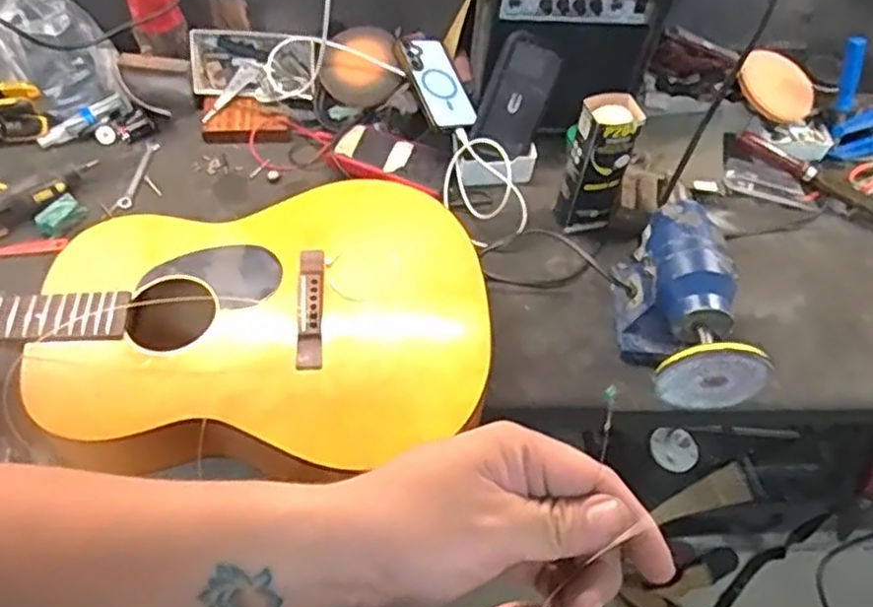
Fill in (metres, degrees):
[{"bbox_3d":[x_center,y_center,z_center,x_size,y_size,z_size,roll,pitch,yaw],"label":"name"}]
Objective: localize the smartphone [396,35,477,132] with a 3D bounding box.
[{"bbox_3d":[-0.003,-0.318,1.023,0.079,0.013,0.174,-15,70,-23],"label":"smartphone"}]

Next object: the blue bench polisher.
[{"bbox_3d":[0.278,0.005,0.838,0.102,0.143,0.247,0,55,-5],"label":"blue bench polisher"}]

